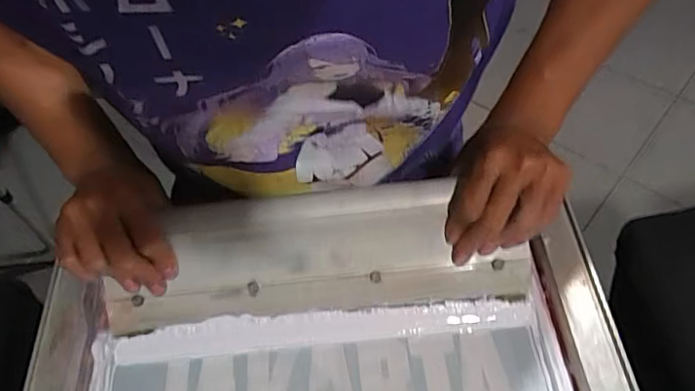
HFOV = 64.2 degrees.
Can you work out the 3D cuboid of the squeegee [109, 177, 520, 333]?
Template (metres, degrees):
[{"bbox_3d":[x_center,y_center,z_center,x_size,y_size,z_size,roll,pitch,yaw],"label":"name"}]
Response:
[{"bbox_3d":[-0.026,0.045,0.459,0.335,0.103,0.035,-5,12,1],"label":"squeegee"}]

